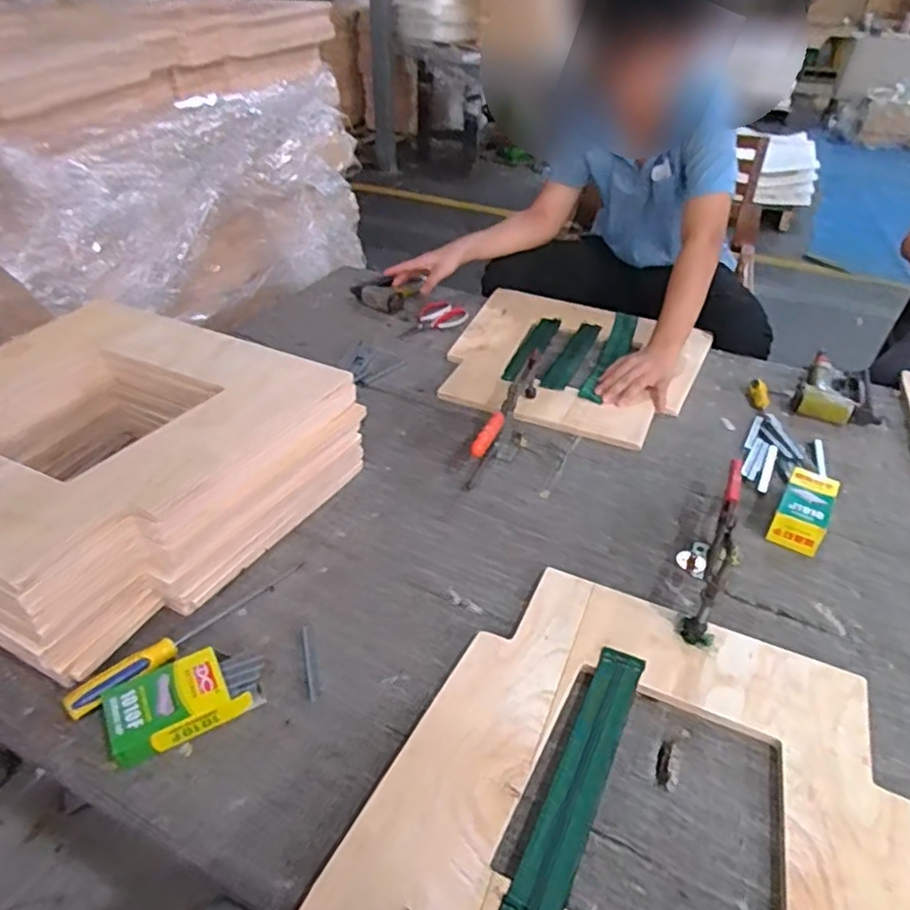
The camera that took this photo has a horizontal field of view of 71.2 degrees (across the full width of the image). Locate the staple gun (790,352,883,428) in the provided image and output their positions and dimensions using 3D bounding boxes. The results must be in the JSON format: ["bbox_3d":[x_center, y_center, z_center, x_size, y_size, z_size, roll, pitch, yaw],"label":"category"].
[{"bbox_3d":[0.713,-0.125,1.174,0.140,0.040,0.217,21,42,23],"label":"staple gun"}]

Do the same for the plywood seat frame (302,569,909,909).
[{"bbox_3d":[0.183,0.324,0.586,0.467,0.011,0.462,17,40,19],"label":"plywood seat frame"}]

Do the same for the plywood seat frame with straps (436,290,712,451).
[{"bbox_3d":[0.225,-0.189,1.247,0.468,0.035,0.450,17,40,19],"label":"plywood seat frame with straps"}]

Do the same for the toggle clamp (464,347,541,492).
[{"bbox_3d":[0.088,-0.071,1.035,0.028,0.097,0.306,17,40,19],"label":"toggle clamp"}]

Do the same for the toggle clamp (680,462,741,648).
[{"bbox_3d":[0.344,0.107,0.807,0.046,0.100,0.290,19,41,21],"label":"toggle clamp"}]

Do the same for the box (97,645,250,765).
[{"bbox_3d":[-0.286,0.253,0.654,0.133,0.035,0.079,-20,43,-25],"label":"box"}]

